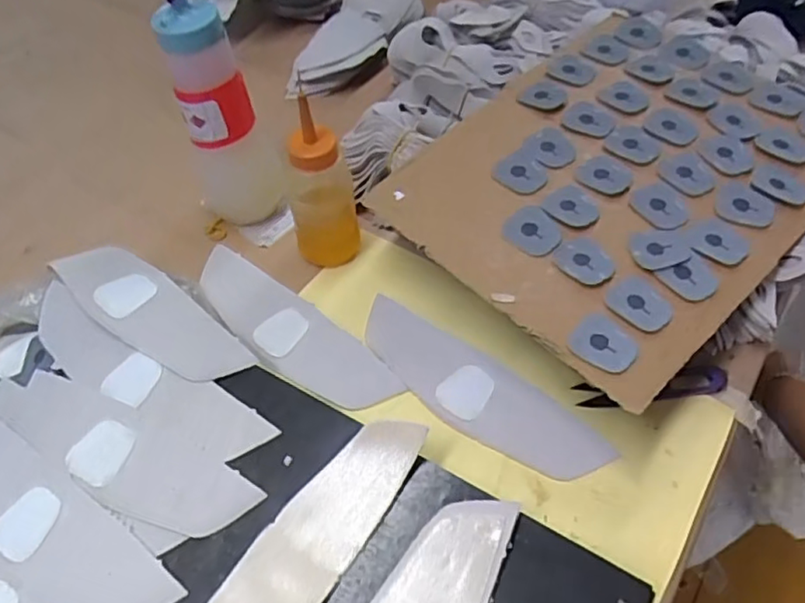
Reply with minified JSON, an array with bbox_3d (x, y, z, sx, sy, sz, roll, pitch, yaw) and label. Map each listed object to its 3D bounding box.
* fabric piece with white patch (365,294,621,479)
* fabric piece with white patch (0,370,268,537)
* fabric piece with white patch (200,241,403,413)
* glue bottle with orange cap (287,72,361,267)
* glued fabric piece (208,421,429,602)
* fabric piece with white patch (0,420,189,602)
[{"bbox_3d":[0.048,0.061,0.430,0.193,0.008,0.058,34,62,21],"label":"fabric piece with white patch"},{"bbox_3d":[-0.191,0.090,0.390,0.211,0.011,0.054,21,57,17],"label":"fabric piece with white patch"},{"bbox_3d":[-0.090,0.019,0.467,0.198,0.004,0.056,35,62,25],"label":"fabric piece with white patch"},{"bbox_3d":[-0.060,-0.080,0.456,0.036,0.130,0.042,25,59,20],"label":"glue bottle with orange cap"},{"bbox_3d":[-0.053,0.128,0.337,0.046,0.036,0.167,27,59,21],"label":"glued fabric piece"},{"bbox_3d":[-0.215,0.133,0.367,0.190,0.021,0.055,28,61,22],"label":"fabric piece with white patch"}]

